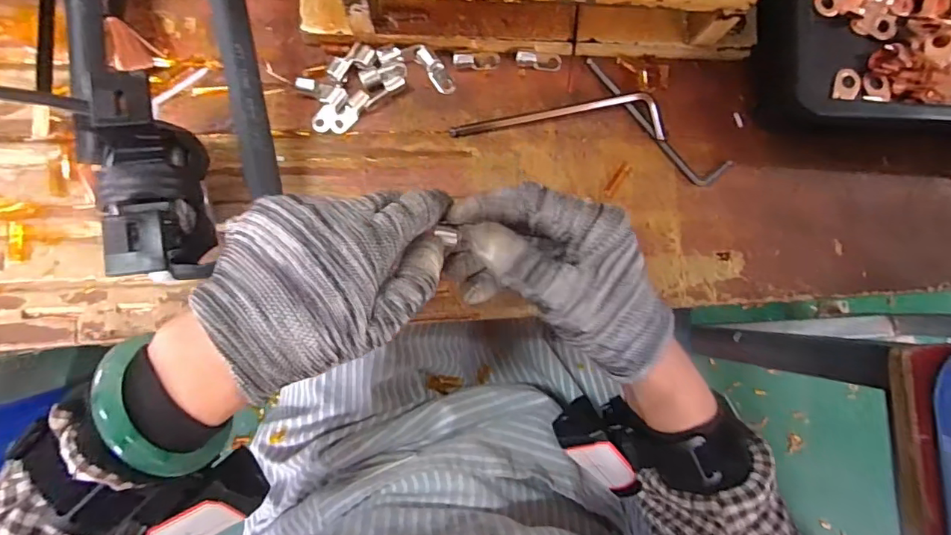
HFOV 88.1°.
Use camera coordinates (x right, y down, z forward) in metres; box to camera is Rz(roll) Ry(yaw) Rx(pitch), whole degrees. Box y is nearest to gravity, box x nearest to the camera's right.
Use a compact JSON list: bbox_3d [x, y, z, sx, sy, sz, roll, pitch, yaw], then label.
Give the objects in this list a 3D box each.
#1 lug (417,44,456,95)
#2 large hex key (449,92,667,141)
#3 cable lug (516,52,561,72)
[{"bbox_3d":[-0.027,-0.132,0.330,0.013,0.006,0.035,-40,108,-6],"label":"lug"},{"bbox_3d":[0.056,-0.104,0.329,0.141,0.016,0.034,2,86,-5],"label":"large hex key"},{"bbox_3d":[0.044,-0.141,0.338,0.032,0.007,0.012,2,86,-4],"label":"cable lug"}]

